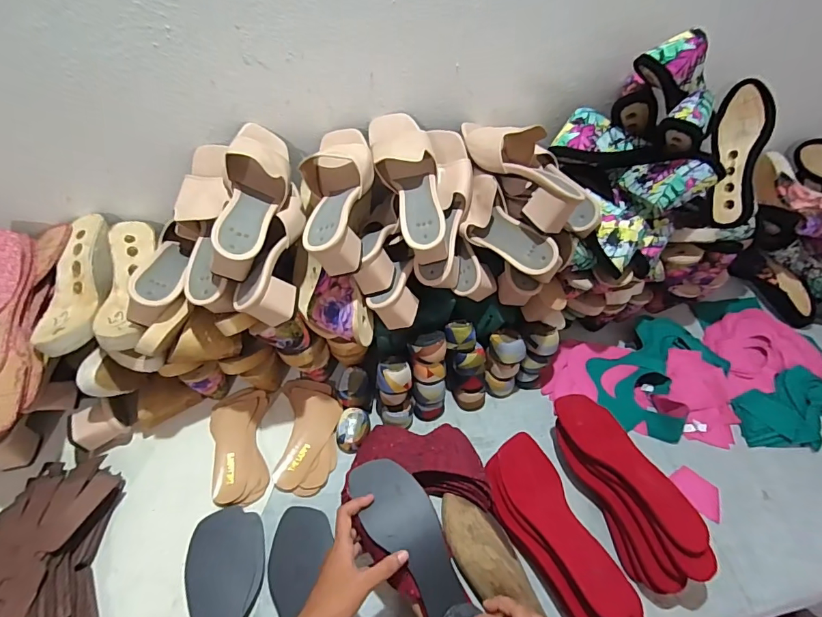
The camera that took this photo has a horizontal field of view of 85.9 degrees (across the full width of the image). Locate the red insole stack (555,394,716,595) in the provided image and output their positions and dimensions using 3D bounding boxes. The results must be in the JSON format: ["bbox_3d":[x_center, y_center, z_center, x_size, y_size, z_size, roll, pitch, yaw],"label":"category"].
[{"bbox_3d":[0.299,0.245,0.626,0.089,0.093,0.260,-16,53,-15],"label":"red insole stack"}]

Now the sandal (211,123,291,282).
[{"bbox_3d":[-0.207,-0.147,0.582,0.081,0.091,0.234,0,51,-2],"label":"sandal"}]

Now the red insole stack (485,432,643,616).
[{"bbox_3d":[0.185,0.295,0.588,0.097,0.068,0.246,-16,53,-15],"label":"red insole stack"}]

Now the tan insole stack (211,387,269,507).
[{"bbox_3d":[-0.261,0.208,0.682,0.084,0.018,0.180,-12,52,-12],"label":"tan insole stack"}]

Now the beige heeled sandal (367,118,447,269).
[{"bbox_3d":[-0.004,-0.179,0.626,0.082,0.083,0.229,-12,73,-12],"label":"beige heeled sandal"}]

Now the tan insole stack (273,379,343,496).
[{"bbox_3d":[-0.161,0.196,0.705,0.093,0.015,0.187,-2,51,-4],"label":"tan insole stack"}]

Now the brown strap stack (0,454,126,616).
[{"bbox_3d":[-0.448,0.314,0.549,0.151,0.054,0.265,-4,51,-5],"label":"brown strap stack"}]

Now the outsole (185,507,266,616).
[{"bbox_3d":[-0.229,0.367,0.547,0.090,0.013,0.221,-10,52,-11],"label":"outsole"}]

